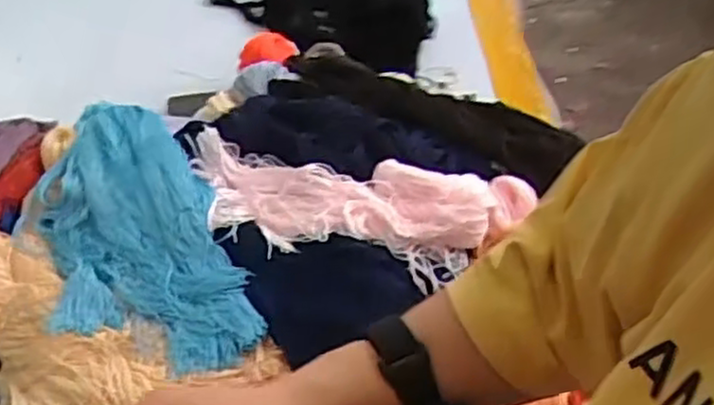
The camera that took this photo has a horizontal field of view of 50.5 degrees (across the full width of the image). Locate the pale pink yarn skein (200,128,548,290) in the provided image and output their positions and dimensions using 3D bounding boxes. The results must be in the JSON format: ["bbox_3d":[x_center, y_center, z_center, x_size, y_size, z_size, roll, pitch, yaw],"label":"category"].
[{"bbox_3d":[-0.001,-0.004,0.758,0.342,0.039,0.127,7,48,6],"label":"pale pink yarn skein"}]

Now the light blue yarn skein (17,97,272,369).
[{"bbox_3d":[-0.230,0.029,0.760,0.173,0.042,0.337,-24,52,-21],"label":"light blue yarn skein"}]

